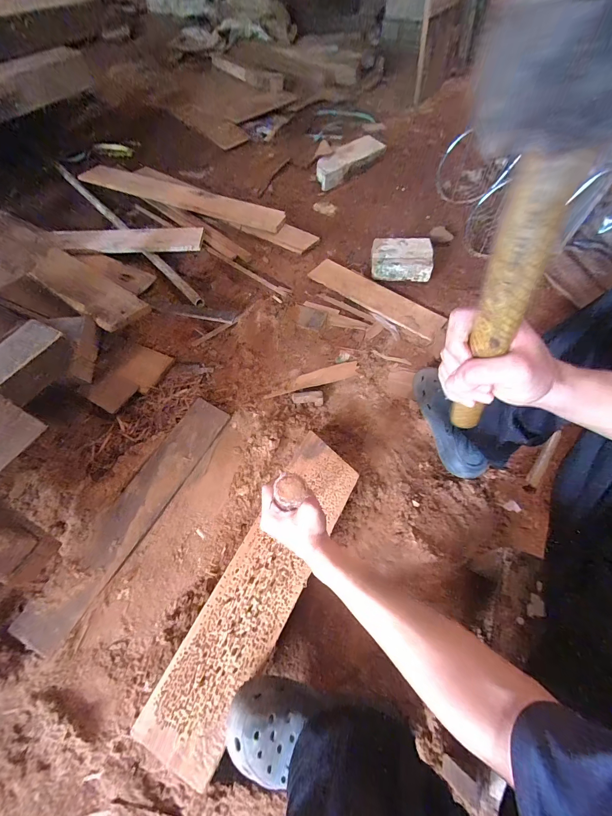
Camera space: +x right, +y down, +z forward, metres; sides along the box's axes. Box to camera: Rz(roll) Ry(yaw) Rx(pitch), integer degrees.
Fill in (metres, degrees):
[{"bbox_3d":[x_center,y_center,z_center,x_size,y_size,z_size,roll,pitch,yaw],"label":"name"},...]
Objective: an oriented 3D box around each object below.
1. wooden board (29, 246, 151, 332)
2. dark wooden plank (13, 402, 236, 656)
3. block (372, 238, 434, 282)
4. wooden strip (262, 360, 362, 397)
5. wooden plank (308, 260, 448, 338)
[{"bbox_3d":[-0.553,-0.308,0.811,0.378,0.029,0.124,32,59,21],"label":"wooden board"},{"bbox_3d":[-0.309,0.177,0.600,0.078,0.026,0.469,27,63,12],"label":"dark wooden plank"},{"bbox_3d":[0.280,-0.439,0.962,0.171,0.071,0.117,5,60,0],"label":"block"},{"bbox_3d":[0.017,-0.073,0.790,0.237,0.007,0.050,-15,62,-11],"label":"wooden strip"},{"bbox_3d":[0.200,-0.326,0.926,0.403,0.014,0.117,34,64,16],"label":"wooden plank"}]

